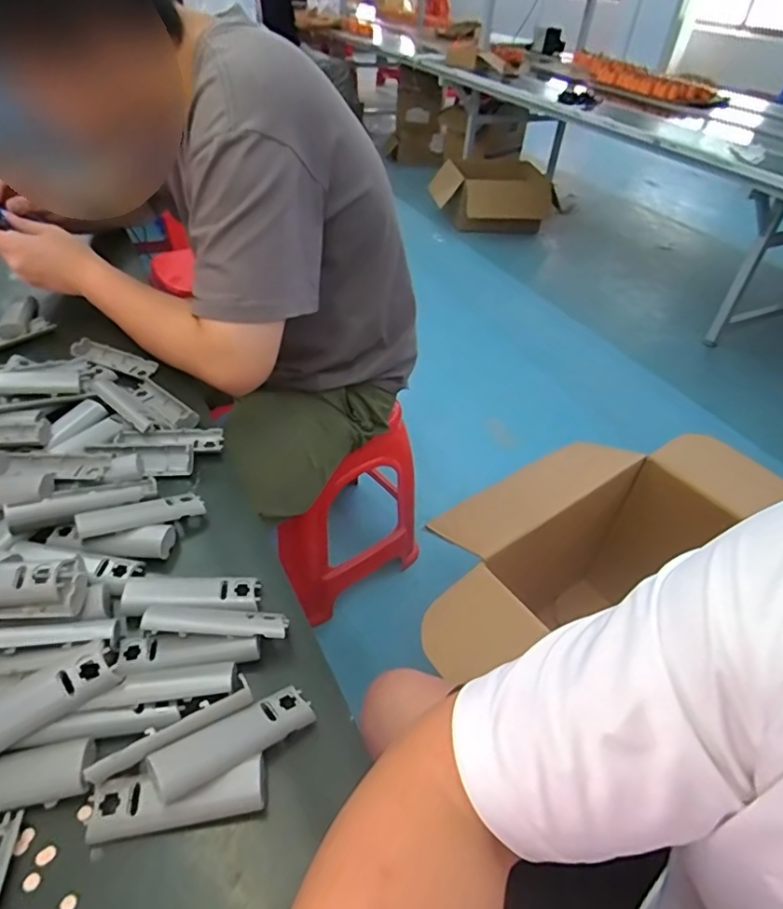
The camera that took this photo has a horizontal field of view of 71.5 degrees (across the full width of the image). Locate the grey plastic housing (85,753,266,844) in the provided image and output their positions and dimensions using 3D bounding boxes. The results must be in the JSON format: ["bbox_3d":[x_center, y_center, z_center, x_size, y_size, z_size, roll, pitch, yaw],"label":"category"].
[{"bbox_3d":[-0.131,0.211,0.338,0.102,0.021,0.033,-3,43,-10],"label":"grey plastic housing"}]

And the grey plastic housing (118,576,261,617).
[{"bbox_3d":[-0.162,0.114,0.438,0.104,0.017,0.035,3,42,-3],"label":"grey plastic housing"}]

